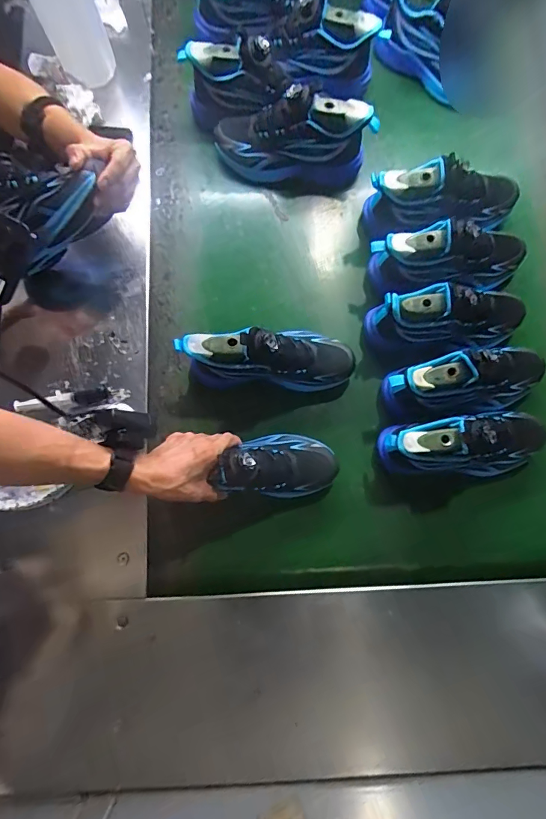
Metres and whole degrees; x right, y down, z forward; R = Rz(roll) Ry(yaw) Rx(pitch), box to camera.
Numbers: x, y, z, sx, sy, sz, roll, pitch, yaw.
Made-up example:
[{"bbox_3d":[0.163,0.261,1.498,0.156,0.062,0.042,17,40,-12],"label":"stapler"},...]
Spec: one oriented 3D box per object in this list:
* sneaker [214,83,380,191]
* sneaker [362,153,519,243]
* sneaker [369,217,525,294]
[{"bbox_3d":[0.030,-0.451,0.701,0.256,0.142,0.092,-1,80,0],"label":"sneaker"},{"bbox_3d":[0.273,-0.327,0.660,0.245,0.124,0.096,-15,80,-3],"label":"sneaker"},{"bbox_3d":[0.281,-0.240,0.645,0.254,0.121,0.082,-10,80,-2],"label":"sneaker"}]

